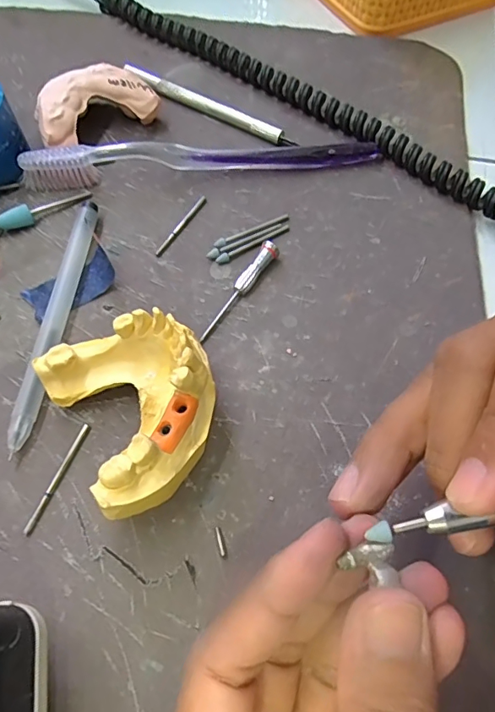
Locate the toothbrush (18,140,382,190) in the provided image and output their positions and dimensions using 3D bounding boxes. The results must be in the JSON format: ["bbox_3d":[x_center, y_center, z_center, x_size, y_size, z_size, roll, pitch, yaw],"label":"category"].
[{"bbox_3d":[-0.024,-0.105,0.253,0.184,0.018,0.010,-5,62,-3],"label":"toothbrush"}]

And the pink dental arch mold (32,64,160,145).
[{"bbox_3d":[-0.085,-0.138,0.266,0.066,0.027,0.037,-27,66,-14],"label":"pink dental arch mold"}]

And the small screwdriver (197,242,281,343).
[{"bbox_3d":[-0.004,-0.030,0.218,0.007,0.009,0.058,31,66,15],"label":"small screwdriver"}]

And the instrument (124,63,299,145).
[{"bbox_3d":[-0.024,-0.148,0.283,0.119,0.008,0.007,30,66,15],"label":"instrument"}]

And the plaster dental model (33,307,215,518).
[{"bbox_3d":[-0.040,0.016,0.176,0.055,0.039,0.071,-30,66,-15],"label":"plaster dental model"}]

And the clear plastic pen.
[{"bbox_3d":[-0.085,-0.018,0.212,0.012,0.009,0.123,4,62,2],"label":"clear plastic pen"}]

